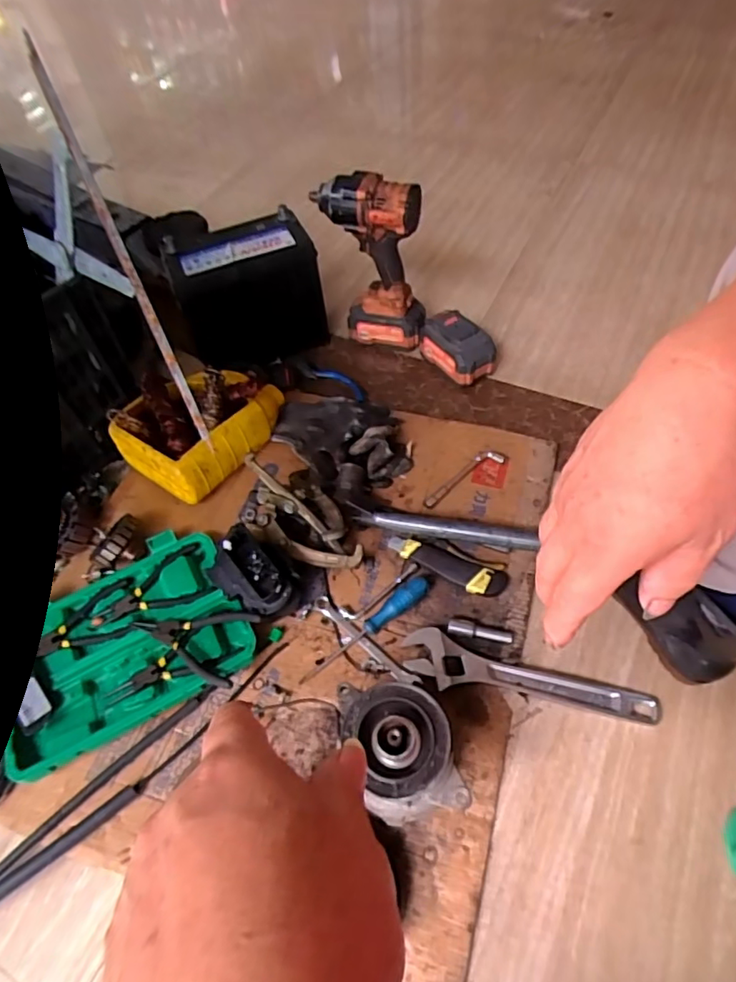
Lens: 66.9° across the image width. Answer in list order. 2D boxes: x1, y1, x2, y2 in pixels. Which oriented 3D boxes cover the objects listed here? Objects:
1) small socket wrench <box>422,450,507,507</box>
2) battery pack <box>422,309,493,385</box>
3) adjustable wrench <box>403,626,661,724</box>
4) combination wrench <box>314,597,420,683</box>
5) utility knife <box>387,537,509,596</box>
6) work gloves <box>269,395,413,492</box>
[{"bbox_3d":[0.136,-0.021,0.812,0.147,0.009,0.030,-30,58,-19],"label":"small socket wrench"},{"bbox_3d":[0.150,-0.241,0.933,0.077,0.084,0.125,-27,57,-17],"label":"battery pack"},{"bbox_3d":[0.183,0.222,0.640,0.285,0.020,0.059,14,55,12],"label":"adjustable wrench"},{"bbox_3d":[-0.006,0.184,0.683,0.165,0.013,0.023,35,62,25],"label":"combination wrench"},{"bbox_3d":[0.103,0.092,0.733,0.161,0.020,0.042,25,58,19],"label":"utility knife"},{"bbox_3d":[-0.033,-0.096,0.853,0.167,0.065,0.222,-37,60,-23],"label":"work gloves"}]

